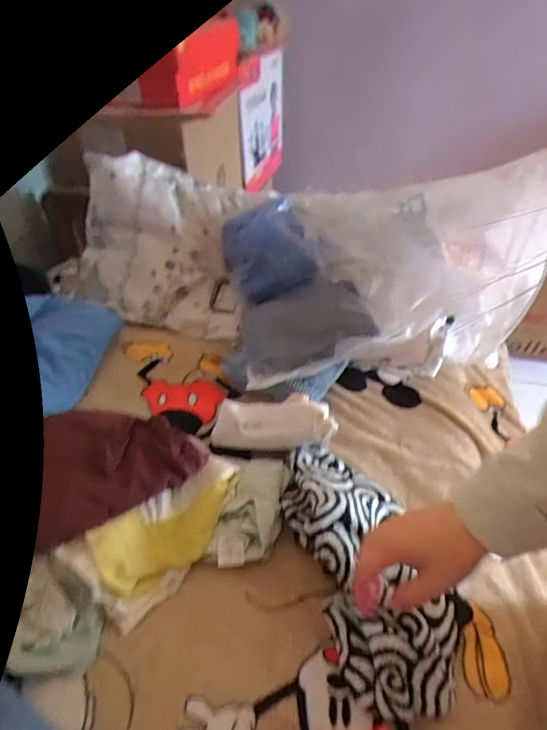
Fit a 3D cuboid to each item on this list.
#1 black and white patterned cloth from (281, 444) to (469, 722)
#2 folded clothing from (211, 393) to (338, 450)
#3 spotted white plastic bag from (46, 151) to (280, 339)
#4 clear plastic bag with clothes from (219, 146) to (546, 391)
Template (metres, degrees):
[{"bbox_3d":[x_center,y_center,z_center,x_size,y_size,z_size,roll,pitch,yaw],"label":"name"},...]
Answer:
[{"bbox_3d":[0.100,0.193,0.487,0.138,0.081,0.284,-14,51,-14],"label":"black and white patterned cloth"},{"bbox_3d":[0.000,0.074,0.618,0.163,0.044,0.064,-6,41,17],"label":"folded clothing"},{"bbox_3d":[-0.247,-0.241,0.858,0.416,0.204,0.277,6,43,7],"label":"spotted white plastic bag"},{"bbox_3d":[0.159,-0.188,0.773,0.495,0.277,0.350,-11,44,-11],"label":"clear plastic bag with clothes"}]

